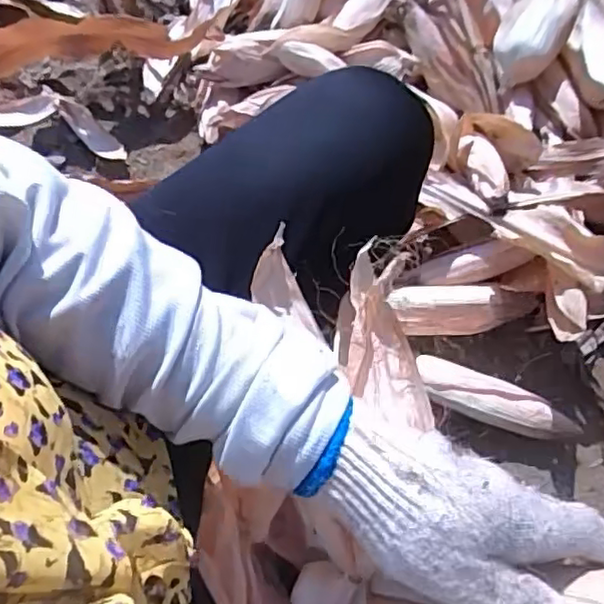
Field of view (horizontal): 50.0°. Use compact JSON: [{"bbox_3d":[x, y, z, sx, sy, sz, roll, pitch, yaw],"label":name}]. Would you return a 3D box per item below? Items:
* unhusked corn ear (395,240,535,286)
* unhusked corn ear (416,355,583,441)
[{"bbox_3d":[0.209,-0.048,0.854,0.174,0.056,0.042,-12,65,24],"label":"unhusked corn ear"},{"bbox_3d":[0.234,0.125,0.803,0.194,0.045,0.056,21,68,8],"label":"unhusked corn ear"}]

